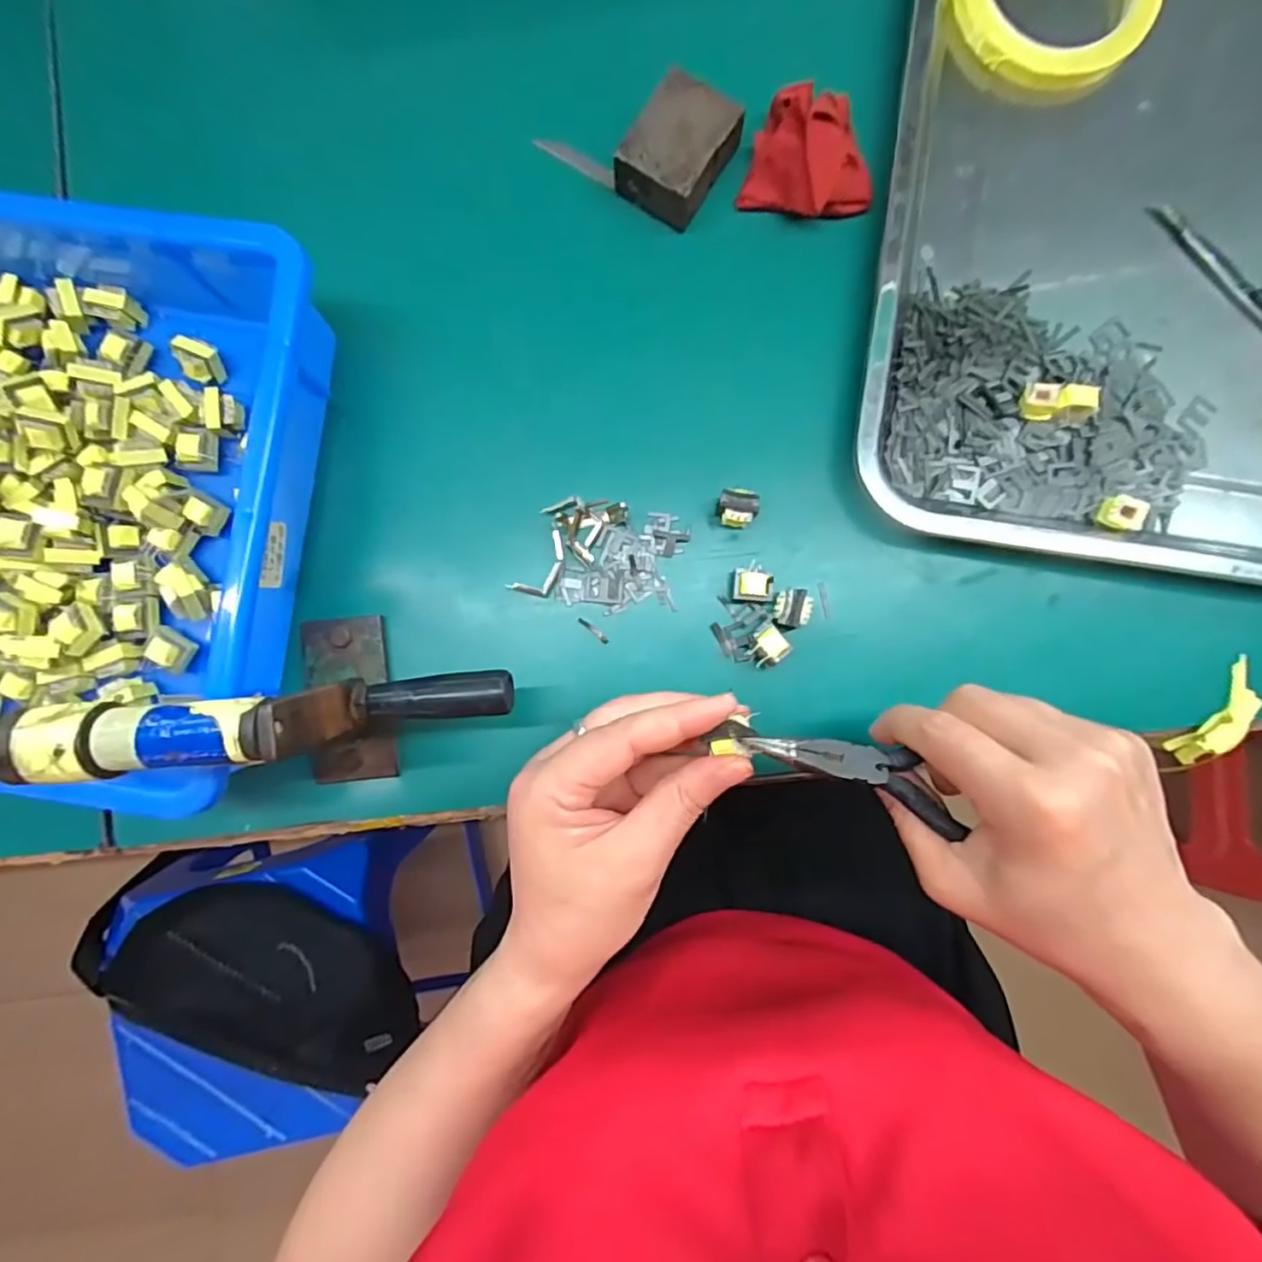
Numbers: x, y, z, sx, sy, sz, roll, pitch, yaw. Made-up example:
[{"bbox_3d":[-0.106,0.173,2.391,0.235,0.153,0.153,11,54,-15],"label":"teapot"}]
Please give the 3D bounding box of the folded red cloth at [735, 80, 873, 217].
[{"bbox_3d":[0.095,-0.242,0.317,0.063,0.032,0.055,16,89,-1],"label":"folded red cloth"}]

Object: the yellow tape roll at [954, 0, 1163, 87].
[{"bbox_3d":[0.224,-0.335,0.329,0.101,0.015,0.101,0,89,-2],"label":"yellow tape roll"}]

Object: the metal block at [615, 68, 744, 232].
[{"bbox_3d":[0.023,-0.240,0.312,0.043,0.022,0.057,36,88,-1],"label":"metal block"}]

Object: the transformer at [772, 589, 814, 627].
[{"bbox_3d":[0.080,-0.011,0.312,0.017,0.014,0.019,17,89,-1],"label":"transformer"}]

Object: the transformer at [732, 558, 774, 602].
[{"bbox_3d":[0.061,-0.024,0.313,0.019,0.015,0.018,4,89,-1],"label":"transformer"}]

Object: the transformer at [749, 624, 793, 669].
[{"bbox_3d":[0.067,0.008,0.312,0.018,0.016,0.017,-34,90,-2],"label":"transformer"}]

